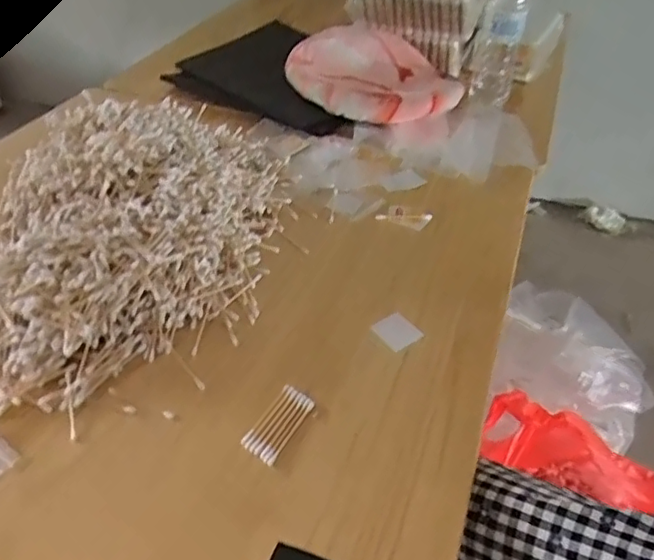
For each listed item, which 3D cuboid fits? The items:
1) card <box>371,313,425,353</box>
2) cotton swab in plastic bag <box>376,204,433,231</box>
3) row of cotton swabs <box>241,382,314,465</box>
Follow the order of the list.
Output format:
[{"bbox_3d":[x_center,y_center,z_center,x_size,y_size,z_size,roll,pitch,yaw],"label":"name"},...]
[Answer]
[{"bbox_3d":[0.072,0.052,0.614,0.039,0.005,0.047,-26,39,-22],"label":"card"},{"bbox_3d":[0.104,-0.085,0.802,0.065,0.010,0.041,16,40,17],"label":"cotton swab in plastic bag"},{"bbox_3d":[-0.041,0.124,0.521,0.032,0.012,0.073,21,42,23],"label":"row of cotton swabs"}]

